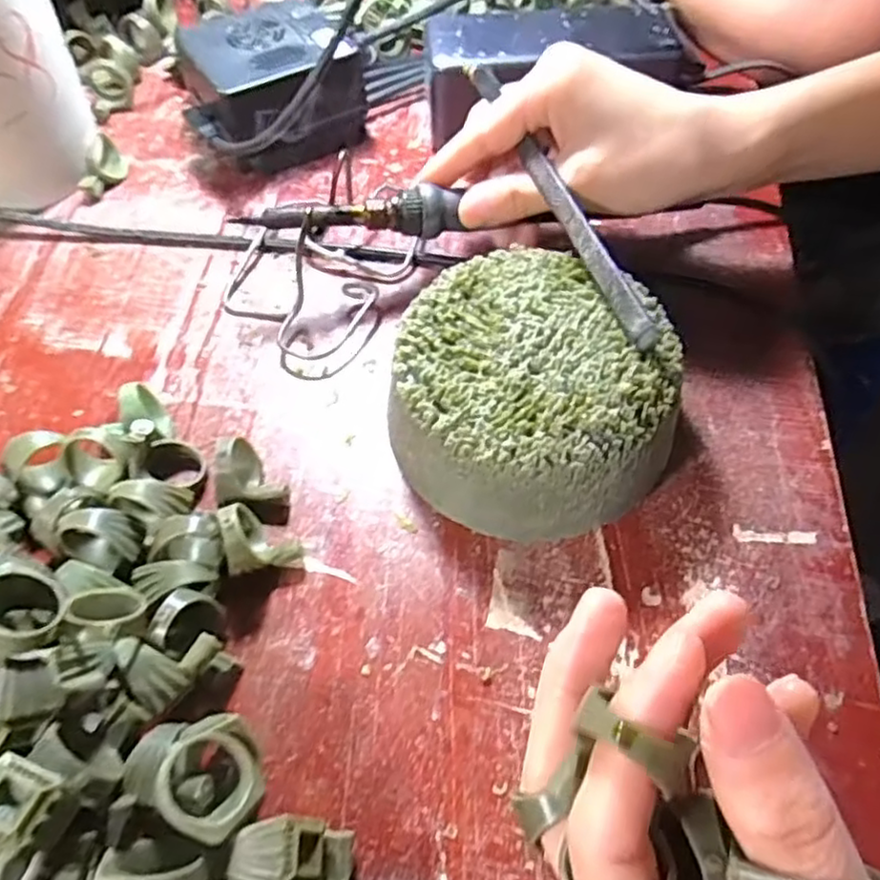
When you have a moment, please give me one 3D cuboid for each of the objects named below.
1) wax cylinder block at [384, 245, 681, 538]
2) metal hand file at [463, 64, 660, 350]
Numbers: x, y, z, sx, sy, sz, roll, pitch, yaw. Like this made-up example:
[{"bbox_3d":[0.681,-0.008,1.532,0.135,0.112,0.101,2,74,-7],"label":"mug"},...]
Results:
[{"bbox_3d":[0.034,-0.019,0.254,0.097,0.046,0.099,6,57,4],"label":"wax cylinder block"},{"bbox_3d":[0.044,-0.100,0.267,0.007,0.009,0.163,-17,62,-11],"label":"metal hand file"}]

